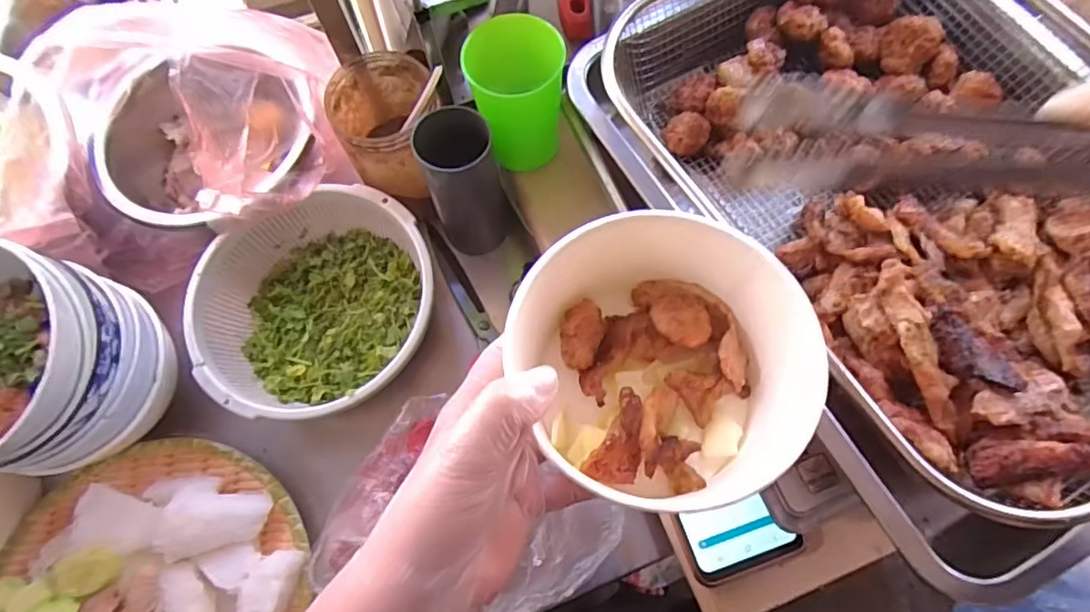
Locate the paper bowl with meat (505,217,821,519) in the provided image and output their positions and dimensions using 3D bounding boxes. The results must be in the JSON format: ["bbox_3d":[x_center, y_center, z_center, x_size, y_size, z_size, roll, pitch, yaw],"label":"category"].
[{"bbox_3d":[0.054,0.028,0.286,0.137,0.068,0.132,-1,70,1],"label":"paper bowl with meat"}]

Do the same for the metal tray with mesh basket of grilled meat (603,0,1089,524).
[{"bbox_3d":[0.226,-0.087,0.362,0.284,0.063,0.390,-29,72,-8],"label":"metal tray with mesh basket of grilled meat"}]

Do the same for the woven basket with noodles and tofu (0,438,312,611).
[{"bbox_3d":[-0.302,0.212,0.408,0.225,0.052,0.236,42,77,15],"label":"woven basket with noodles and tofu"}]

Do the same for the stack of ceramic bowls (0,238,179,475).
[{"bbox_3d":[-0.370,0.047,0.413,0.144,0.130,0.143,7,71,4],"label":"stack of ceramic bowls"}]

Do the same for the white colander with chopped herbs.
[{"bbox_3d":[-0.186,-0.003,0.478,0.190,0.057,0.192,-10,70,-2],"label":"white colander with chopped herbs"}]

